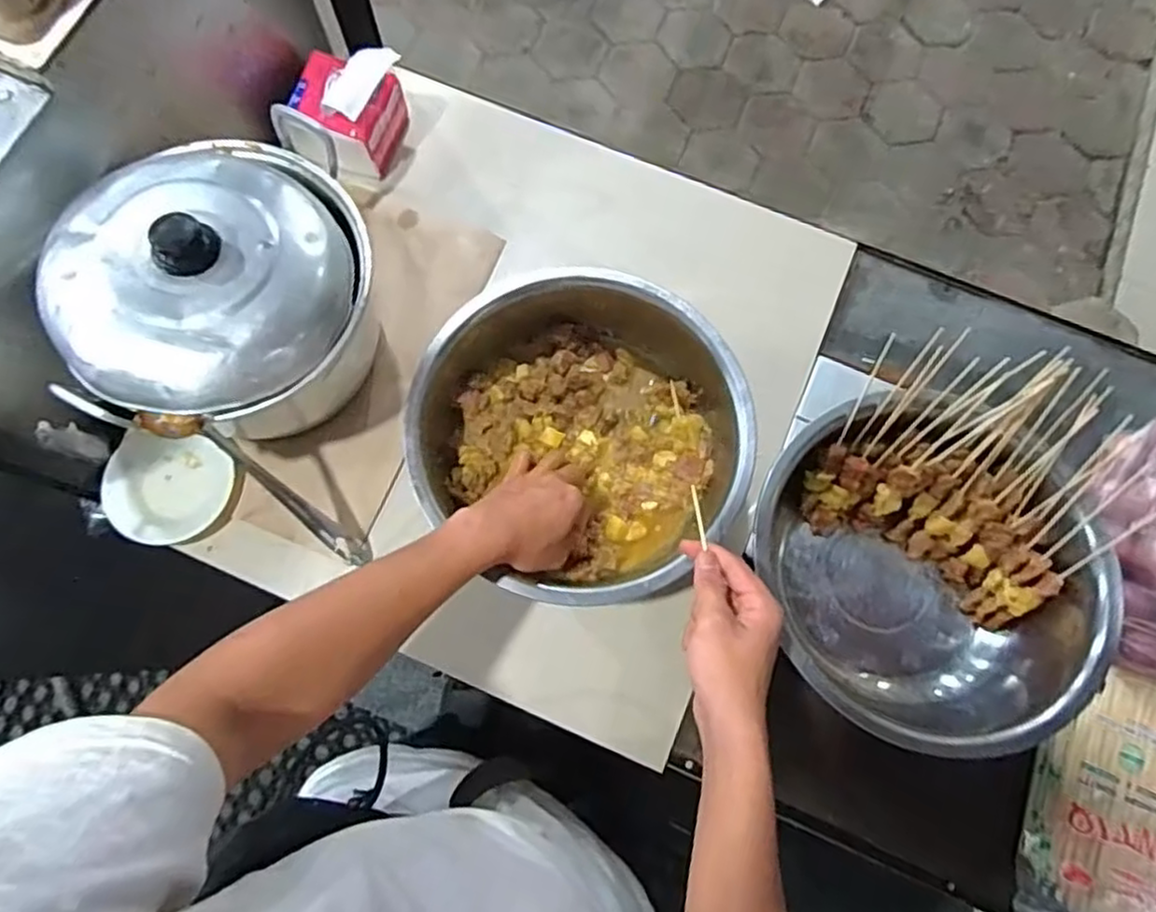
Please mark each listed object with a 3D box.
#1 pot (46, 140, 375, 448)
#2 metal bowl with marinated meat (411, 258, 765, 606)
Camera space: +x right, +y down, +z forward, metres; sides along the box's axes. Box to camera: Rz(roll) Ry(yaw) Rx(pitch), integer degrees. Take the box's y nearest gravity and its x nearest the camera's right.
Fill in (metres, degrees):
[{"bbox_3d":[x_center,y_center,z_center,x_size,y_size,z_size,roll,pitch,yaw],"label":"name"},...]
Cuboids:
[{"bbox_3d":[-0.296,-0.142,0.631,0.219,0.204,0.248,-5,75,-2],"label":"pot"},{"bbox_3d":[0.002,-0.020,0.644,0.277,0.089,0.293,0,75,-1],"label":"metal bowl with marinated meat"}]

